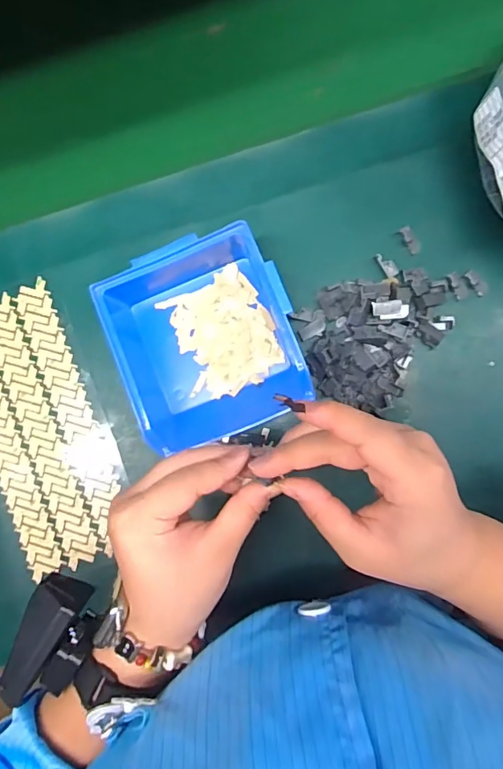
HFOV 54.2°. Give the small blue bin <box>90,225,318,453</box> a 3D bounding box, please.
[{"bbox_3d":[-0.036,-0.034,0.369,0.131,0.065,0.139,-21,86,5],"label":"small blue bin"}]

